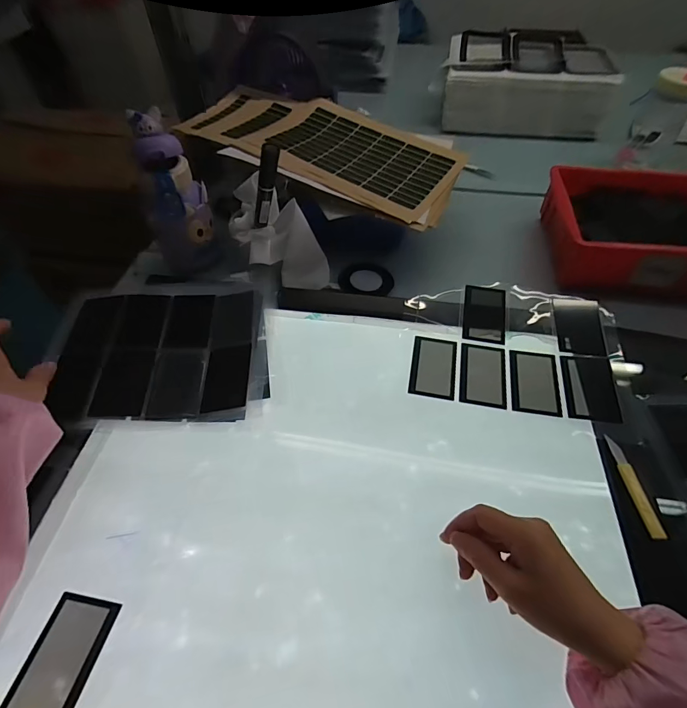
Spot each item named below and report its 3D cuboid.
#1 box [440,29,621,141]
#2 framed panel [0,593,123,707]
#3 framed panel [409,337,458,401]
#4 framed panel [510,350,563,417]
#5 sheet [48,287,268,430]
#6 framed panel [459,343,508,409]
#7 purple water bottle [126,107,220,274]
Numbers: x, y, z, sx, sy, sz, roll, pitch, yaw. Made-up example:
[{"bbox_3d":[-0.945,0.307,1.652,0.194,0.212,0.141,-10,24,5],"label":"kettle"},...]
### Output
[{"bbox_3d":[0.389,-0.587,0.886,0.328,0.123,0.242,13,53,11],"label":"box"},{"bbox_3d":[-0.215,0.233,0.310,0.051,0.010,0.081,9,55,5],"label":"framed panel"},{"bbox_3d":[0.108,0.015,0.481,0.051,0.004,0.083,10,55,6],"label":"framed panel"},{"bbox_3d":[0.219,0.032,0.464,0.051,0.006,0.082,10,55,6],"label":"framed panel"},{"bbox_3d":[-0.215,-0.004,0.474,0.223,0.019,0.180,-3,55,-4],"label":"sheet"},{"bbox_3d":[0.163,0.024,0.473,0.051,0.005,0.083,10,55,5],"label":"framed panel"},{"bbox_3d":[-0.229,-0.209,0.552,0.084,0.186,0.082,-10,54,-8],"label":"purple water bottle"}]

